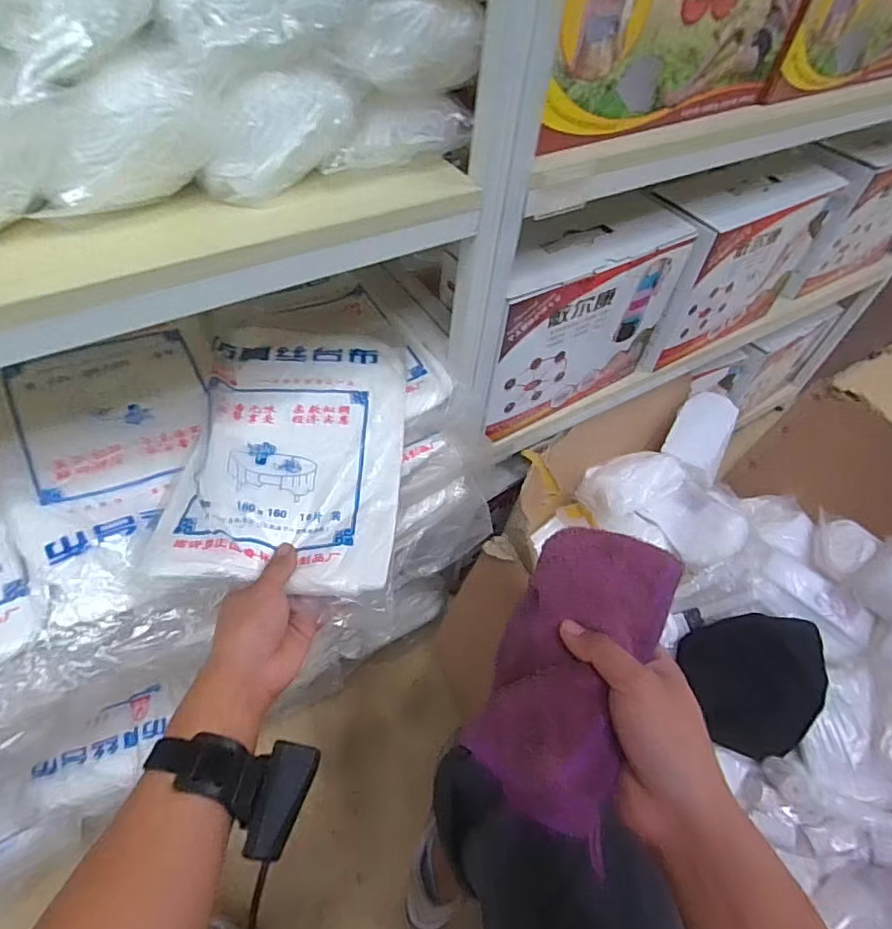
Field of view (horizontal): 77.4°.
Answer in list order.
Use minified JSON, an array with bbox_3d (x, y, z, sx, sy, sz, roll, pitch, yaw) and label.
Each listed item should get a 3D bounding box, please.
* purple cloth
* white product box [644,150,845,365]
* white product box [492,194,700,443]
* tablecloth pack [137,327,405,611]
[{"bbox_3d":[0.085,0.137,0.385,0.095,0.062,0.193,21,66,11],"label":"purple cloth"},{"bbox_3d":[0.450,-0.332,0.916,0.361,0.253,0.123,-24,57,-22],"label":"white product box"},{"bbox_3d":[0.162,-0.206,0.780,0.332,0.243,0.124,-26,59,-24],"label":"white product box"},{"bbox_3d":[-0.156,-0.021,0.576,0.216,0.039,0.314,4,52,-3],"label":"tablecloth pack"}]

